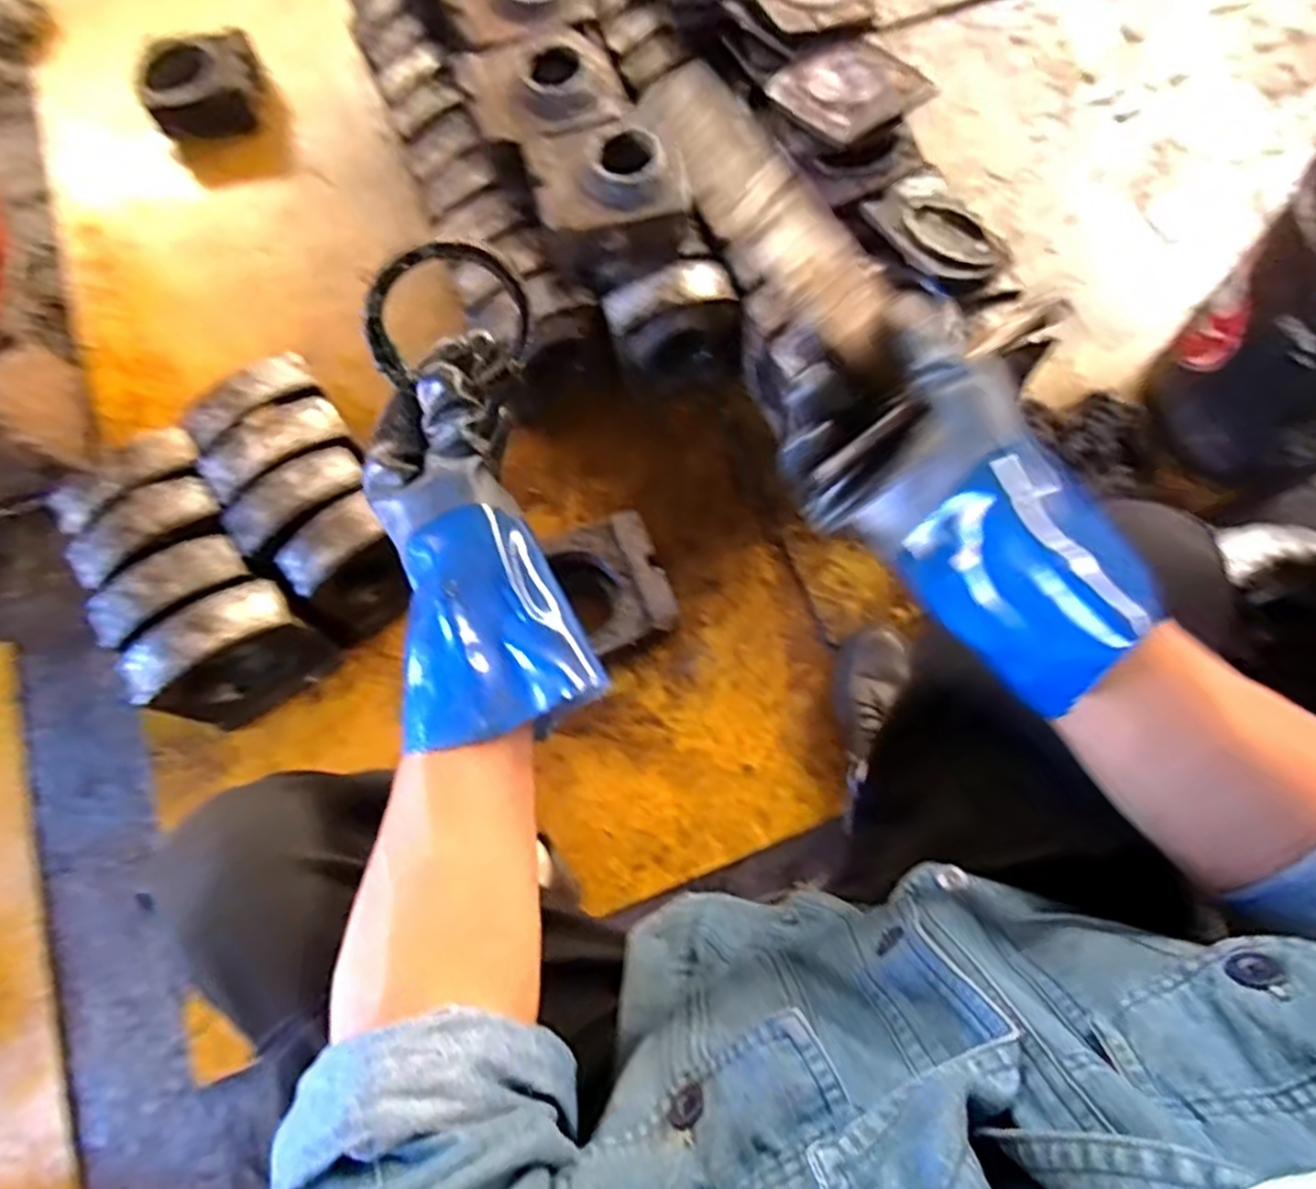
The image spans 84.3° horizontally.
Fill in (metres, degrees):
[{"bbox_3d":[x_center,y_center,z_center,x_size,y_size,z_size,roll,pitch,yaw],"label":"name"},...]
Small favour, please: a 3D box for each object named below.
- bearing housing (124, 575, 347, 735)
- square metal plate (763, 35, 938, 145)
[{"bbox_3d":[-0.501,0.075,0.875,0.175,0.185,0.079,-37,74,-12],"label":"bearing housing"},{"bbox_3d":[0.232,-0.615,0.879,0.155,0.031,0.151,-24,72,-8],"label":"square metal plate"}]

